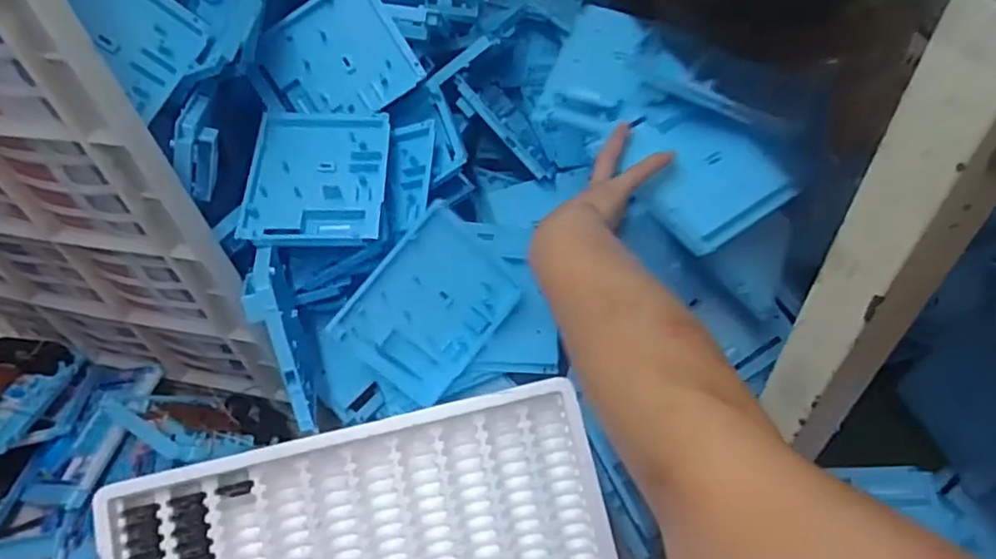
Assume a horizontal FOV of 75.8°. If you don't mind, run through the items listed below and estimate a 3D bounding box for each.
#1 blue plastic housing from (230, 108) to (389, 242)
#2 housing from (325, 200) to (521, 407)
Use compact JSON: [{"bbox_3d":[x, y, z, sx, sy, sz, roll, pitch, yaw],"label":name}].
[{"bbox_3d":[-0.175,-0.100,0.621,0.129,0.021,0.151,-2,65,-1],"label":"blue plastic housing"},{"bbox_3d":[-0.062,0.025,0.613,0.156,0.129,0.009,-50,21,-9],"label":"housing"}]

